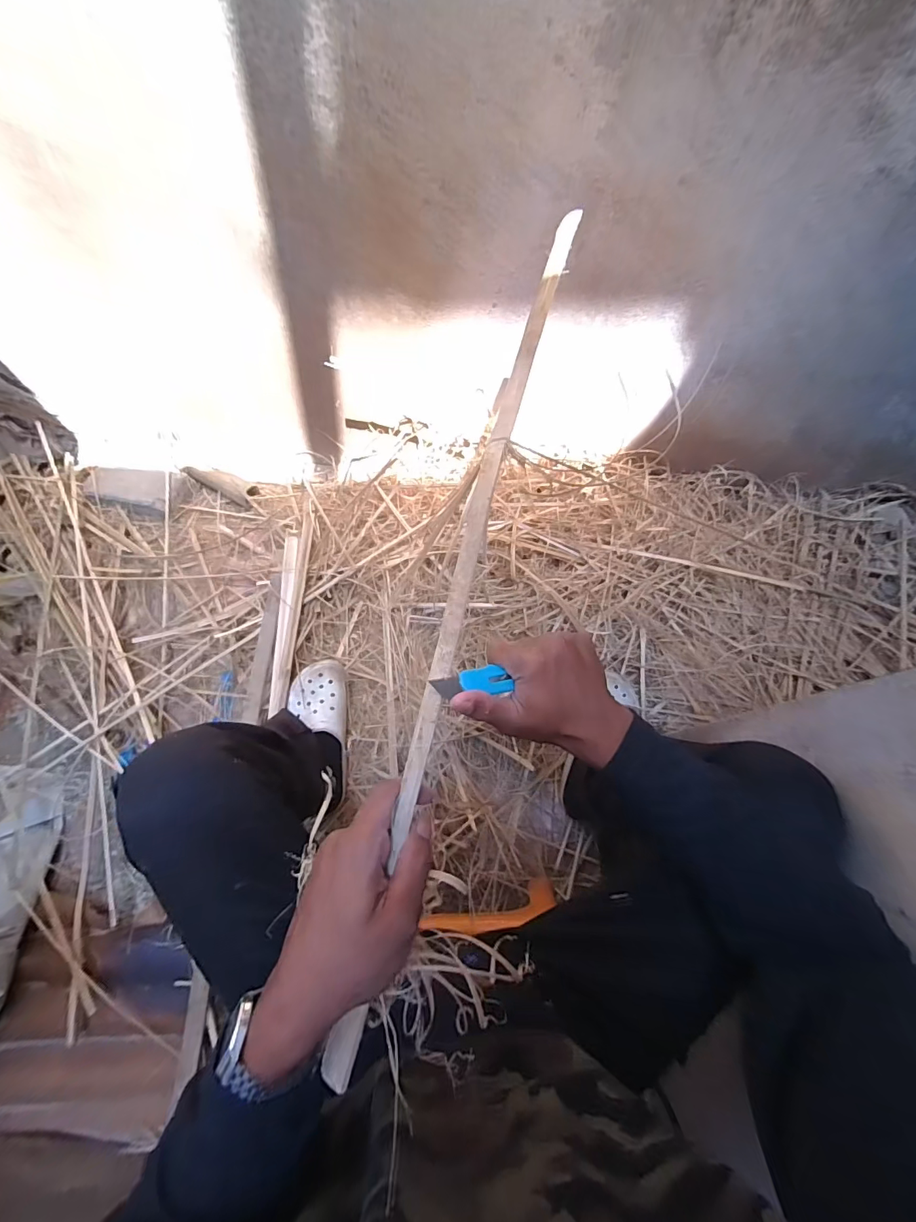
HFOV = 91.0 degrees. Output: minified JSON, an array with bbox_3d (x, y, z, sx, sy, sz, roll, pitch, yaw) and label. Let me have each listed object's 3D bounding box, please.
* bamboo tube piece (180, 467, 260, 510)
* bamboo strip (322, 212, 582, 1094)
[{"bbox_3d":[-0.554,-0.301,1.038,0.204,0.050,0.052,23,70,8],"label":"bamboo tube piece"},{"bbox_3d":[0.026,-0.094,0.378,0.023,0.016,0.767,14,70,5],"label":"bamboo strip"}]

